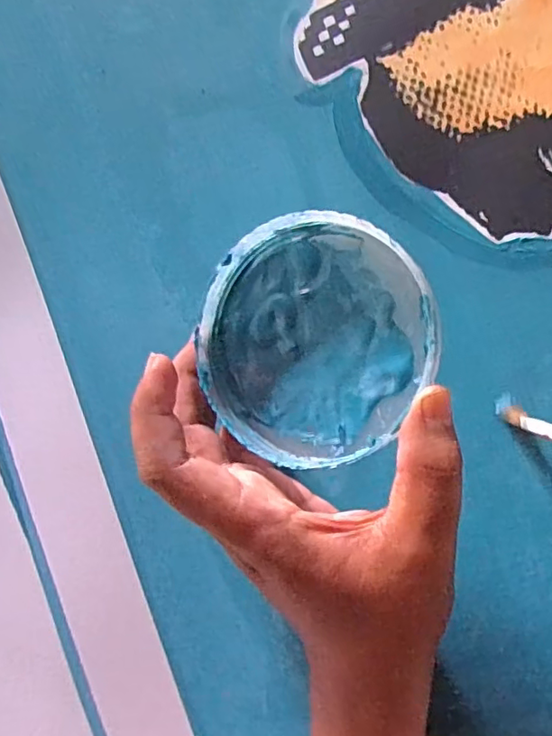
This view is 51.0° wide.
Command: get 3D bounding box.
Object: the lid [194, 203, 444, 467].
[{"bbox_3d":[0.013,-0.011,0.216,0.085,0.027,0.091,-1,87,9],"label":"lid"}]

